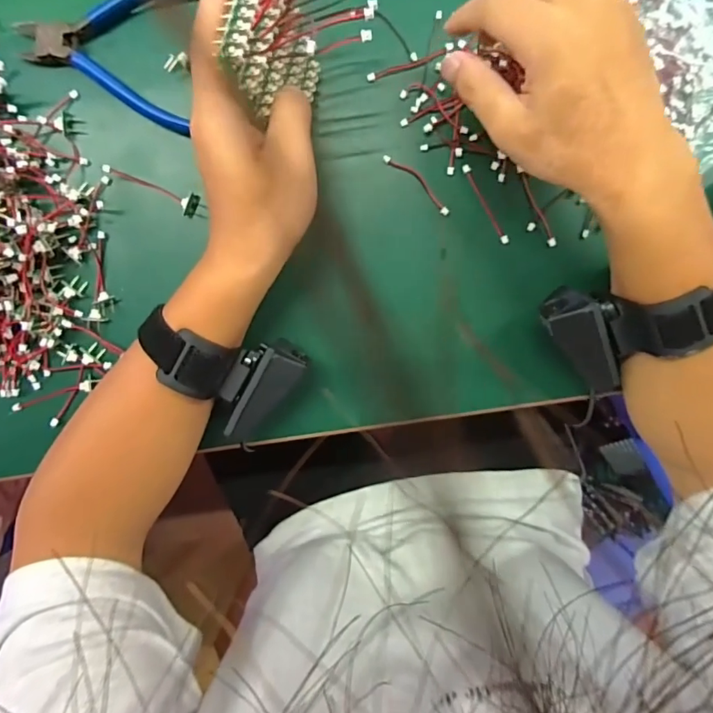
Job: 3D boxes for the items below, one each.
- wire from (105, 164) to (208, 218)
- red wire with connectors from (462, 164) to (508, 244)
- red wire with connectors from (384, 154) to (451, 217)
[{"bbox_3d":[-0.134,-0.114,0.315,0.061,0.012,0.016,28,95,-2],"label":"wire"},{"bbox_3d":[0.087,-0.102,0.316,0.005,0.004,0.058,-30,94,3],"label":"red wire with connectors"},{"bbox_3d":[0.041,-0.115,0.316,0.056,0.004,0.008,41,95,-3],"label":"red wire with connectors"}]

